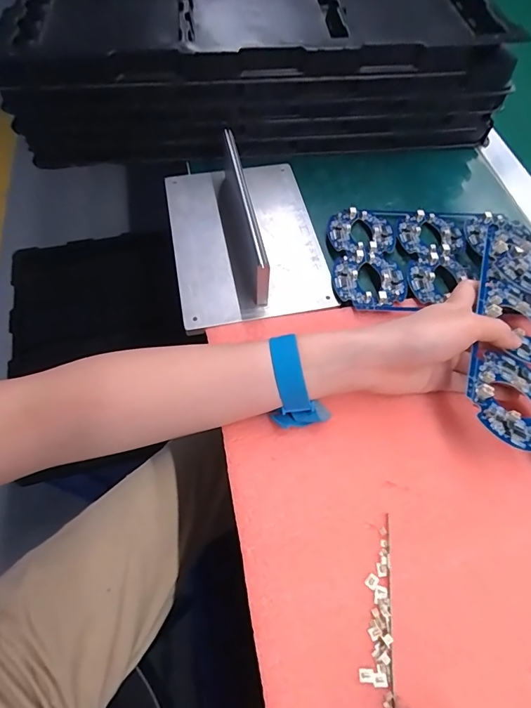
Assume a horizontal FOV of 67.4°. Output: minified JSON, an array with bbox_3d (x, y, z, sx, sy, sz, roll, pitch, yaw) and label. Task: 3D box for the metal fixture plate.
[{"bbox_3d":[-0.021,-0.131,0.383,0.142,0.055,0.209,-9,61,-8],"label":"metal fixture plate"}]

